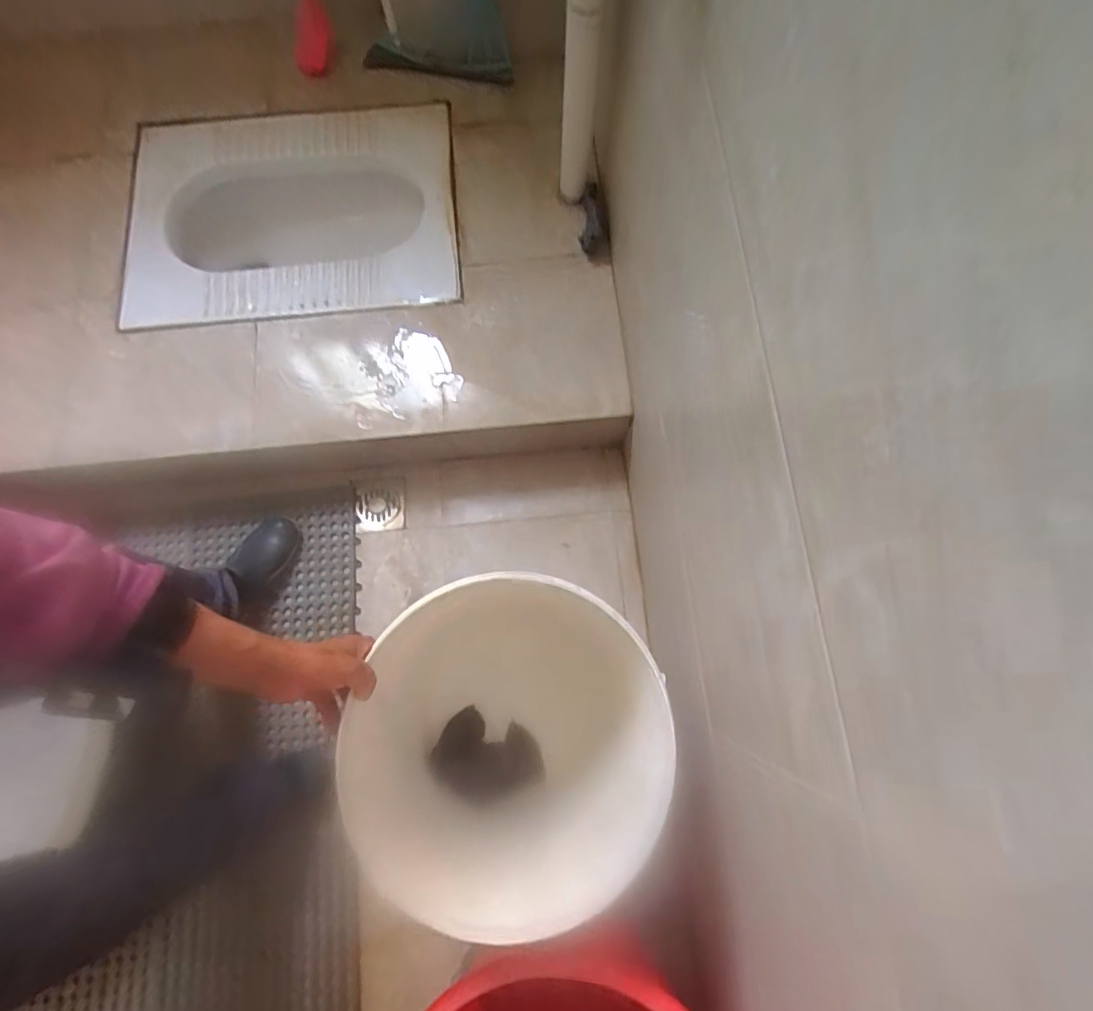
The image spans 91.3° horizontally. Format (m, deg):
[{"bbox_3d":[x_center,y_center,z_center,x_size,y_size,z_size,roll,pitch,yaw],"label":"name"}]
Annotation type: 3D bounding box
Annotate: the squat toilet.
[{"bbox_3d":[-0.431,-0.472,0.907,0.564,0.078,0.364,-5,77,0],"label":"squat toilet"}]

